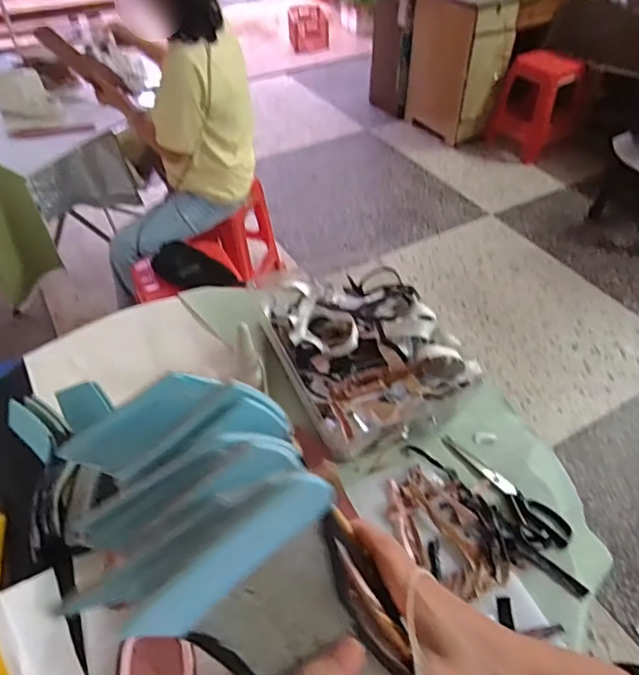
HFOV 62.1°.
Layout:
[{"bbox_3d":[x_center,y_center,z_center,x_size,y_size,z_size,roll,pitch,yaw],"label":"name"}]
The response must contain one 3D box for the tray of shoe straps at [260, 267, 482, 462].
[{"bbox_3d":[0.064,0.011,0.885,0.266,0.096,0.354,-17,49,-16],"label":"tray of shoe straps"}]

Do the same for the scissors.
[{"bbox_3d":[0.276,0.218,0.786,0.069,0.020,0.213,-20,50,-19],"label":"scissors"}]

